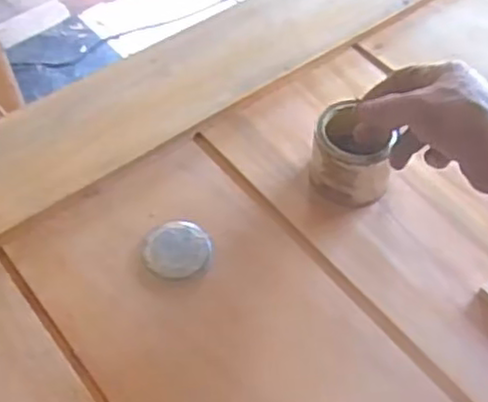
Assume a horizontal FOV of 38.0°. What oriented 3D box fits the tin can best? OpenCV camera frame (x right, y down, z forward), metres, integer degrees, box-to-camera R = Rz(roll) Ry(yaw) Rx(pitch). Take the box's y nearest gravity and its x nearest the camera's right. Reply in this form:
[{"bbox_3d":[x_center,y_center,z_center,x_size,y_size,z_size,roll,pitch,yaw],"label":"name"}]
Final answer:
[{"bbox_3d":[0.094,-0.039,0.620,0.067,0.070,0.057,5,52,6],"label":"tin can"}]

